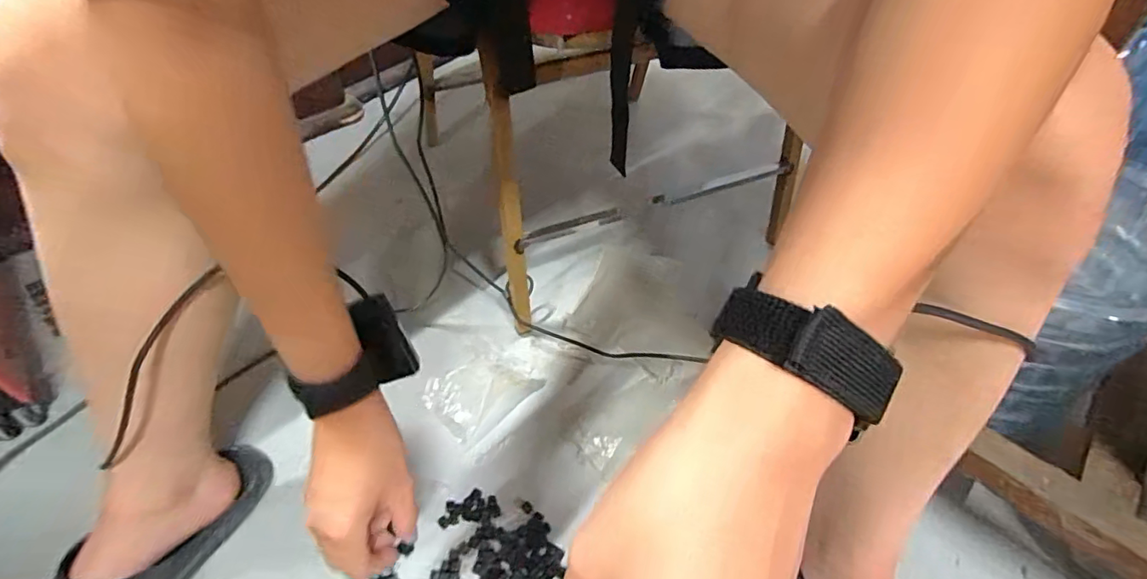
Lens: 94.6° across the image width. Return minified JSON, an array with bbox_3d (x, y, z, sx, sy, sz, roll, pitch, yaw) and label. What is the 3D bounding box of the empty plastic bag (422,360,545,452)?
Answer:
[{"bbox_3d":[-0.116,0.120,0.653,0.092,0.035,0.118,38,59,25],"label":"empty plastic bag"}]

